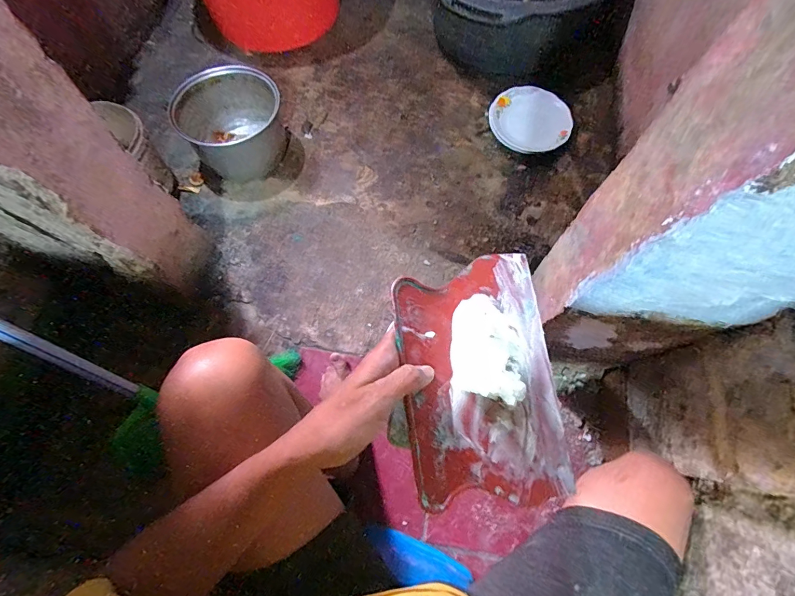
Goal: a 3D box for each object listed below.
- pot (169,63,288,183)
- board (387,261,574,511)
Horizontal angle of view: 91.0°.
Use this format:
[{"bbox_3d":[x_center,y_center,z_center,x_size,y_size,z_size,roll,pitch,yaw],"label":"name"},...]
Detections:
[{"bbox_3d":[-0.387,-0.417,0.940,0.232,0.148,0.213,0,71,0],"label":"pot"},{"bbox_3d":[0.076,0.067,0.322,0.144,0.021,0.204,-5,80,-21],"label":"board"}]

